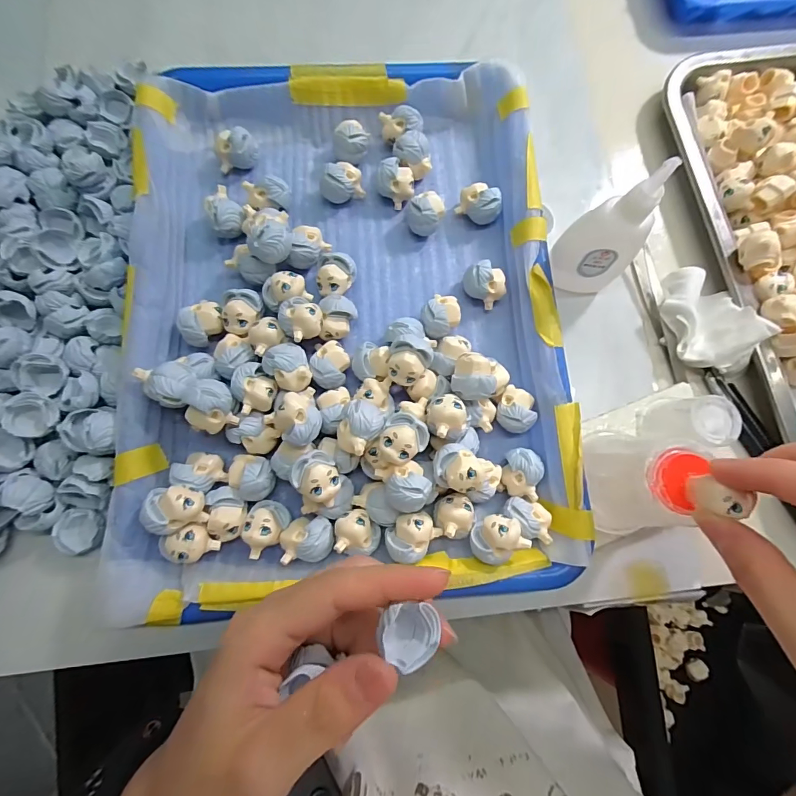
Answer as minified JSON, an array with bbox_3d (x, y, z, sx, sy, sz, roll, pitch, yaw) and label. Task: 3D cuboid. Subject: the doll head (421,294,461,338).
[{"bbox_3d":[0.027,-0.050,0.252,0.020,0.021,0.027,44,81,6],"label":"doll head"}]

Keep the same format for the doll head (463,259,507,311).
[{"bbox_3d":[0.055,-0.072,0.258,0.027,0.023,0.020,22,80,2],"label":"doll head"}]

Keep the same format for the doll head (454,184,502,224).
[{"bbox_3d":[0.055,-0.129,0.270,0.027,0.021,0.018,33,80,4],"label":"doll head"}]

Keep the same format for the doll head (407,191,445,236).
[{"bbox_3d":[0.019,-0.121,0.266,0.019,0.023,0.024,31,80,4],"label":"doll head"}]

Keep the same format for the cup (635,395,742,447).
[{"bbox_3d":[0.166,0.014,0.234,0.035,0.034,0.031,-14,80,-4],"label":"cup"}]

